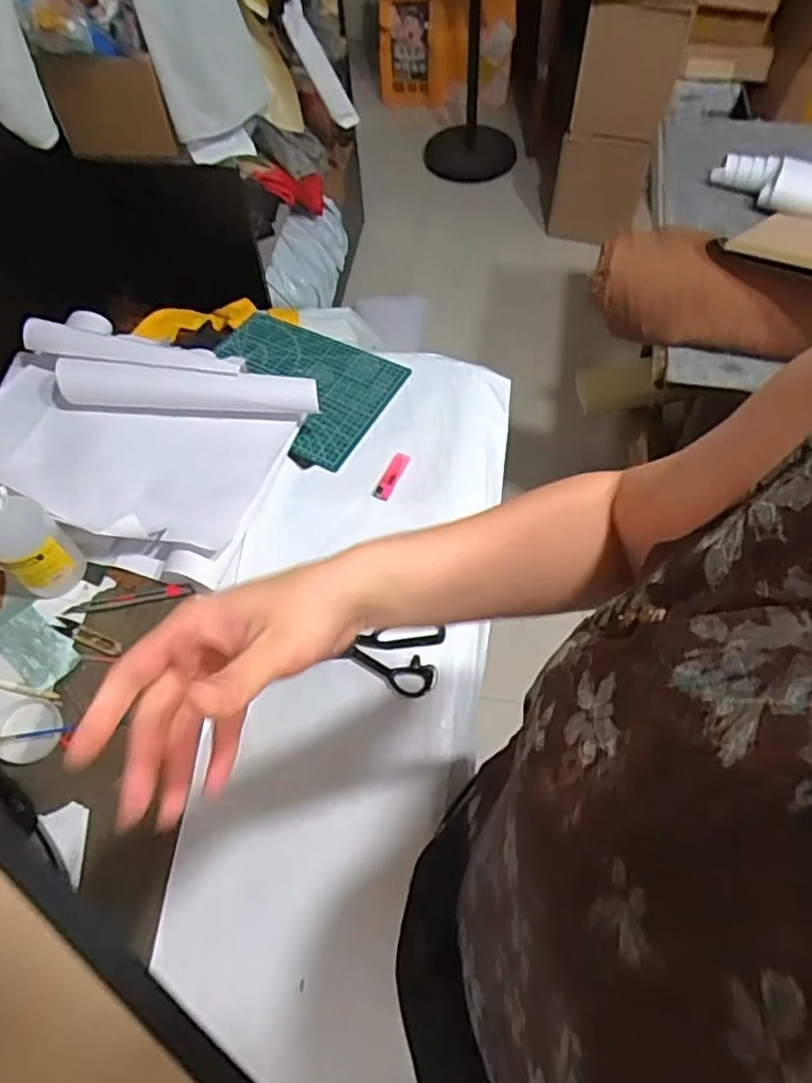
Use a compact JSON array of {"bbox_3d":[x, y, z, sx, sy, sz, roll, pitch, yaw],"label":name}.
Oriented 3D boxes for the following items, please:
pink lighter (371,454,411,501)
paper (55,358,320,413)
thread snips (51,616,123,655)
[{"bbox_3d":[-0.020,-0.090,0.927,0.025,0.007,0.081,23,64,13],"label":"pink lighter"},{"bbox_3d":[-0.295,-0.205,0.918,0.349,0.048,0.052,2,61,2],"label":"paper"},{"bbox_3d":[-0.390,0.115,0.824,0.097,0.006,0.018,23,64,13],"label":"thread snips"}]

